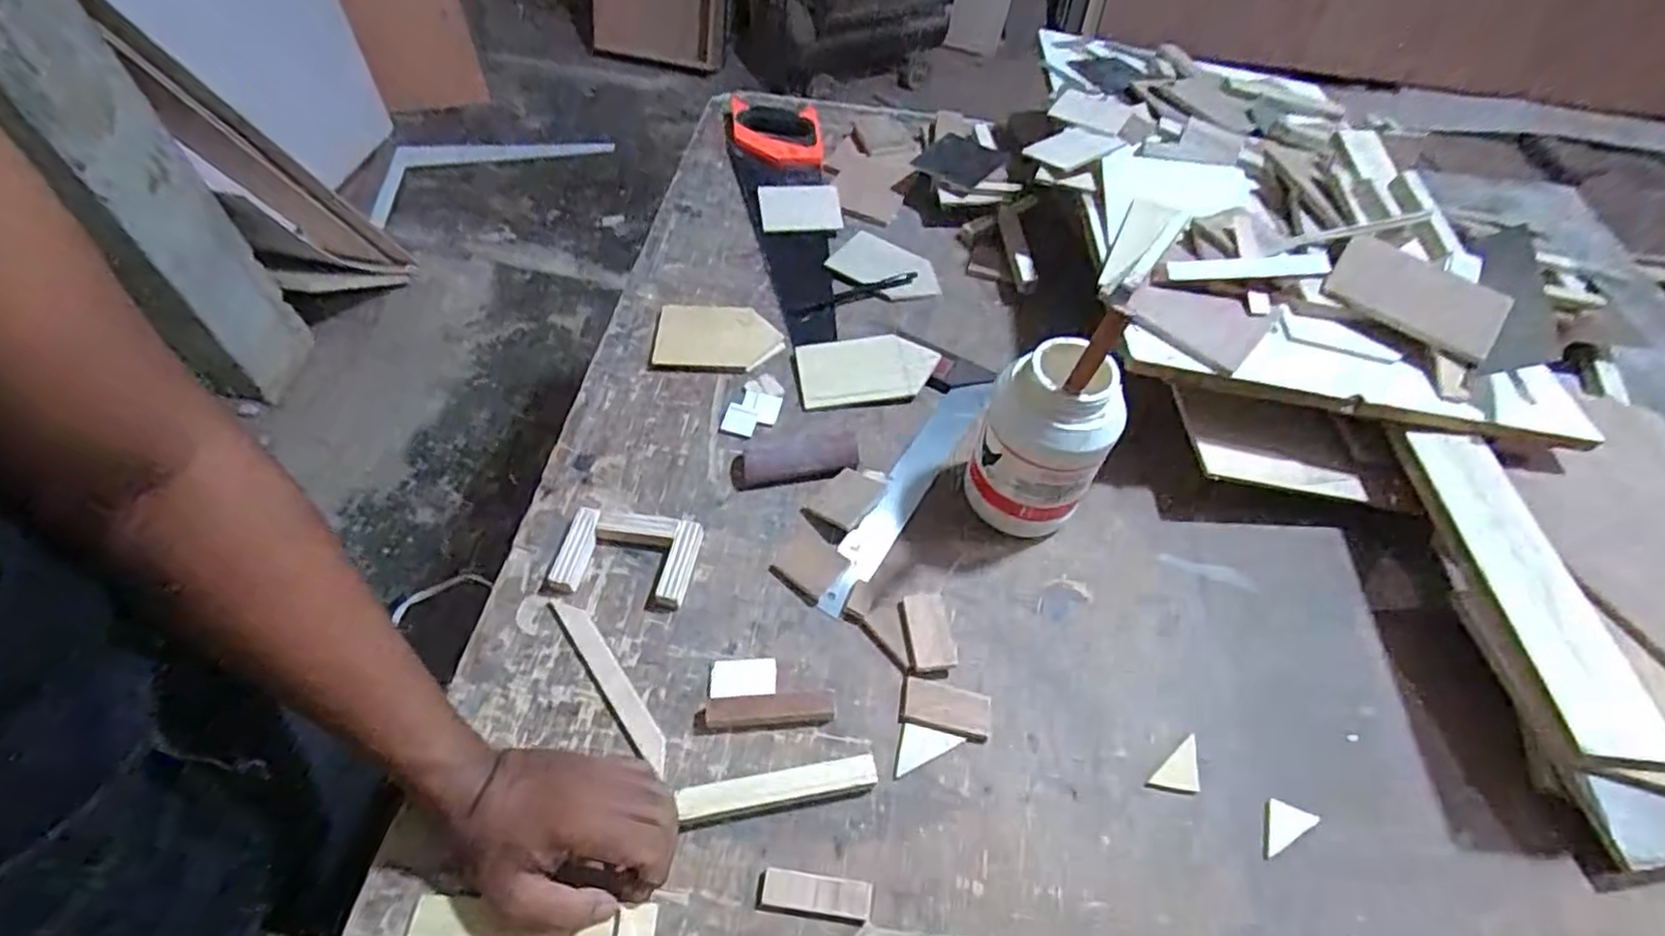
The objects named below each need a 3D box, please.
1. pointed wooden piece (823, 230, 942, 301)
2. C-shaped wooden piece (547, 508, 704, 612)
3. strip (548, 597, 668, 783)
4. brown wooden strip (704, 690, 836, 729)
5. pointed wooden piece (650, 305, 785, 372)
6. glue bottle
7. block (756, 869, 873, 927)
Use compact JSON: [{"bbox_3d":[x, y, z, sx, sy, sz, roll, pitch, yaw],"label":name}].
[{"bbox_3d":[0.062,-0.224,0.813,0.125,0.014,0.089,33,58,19],"label":"pointed wooden piece"},{"bbox_3d":[-0.163,0.070,0.572,0.105,0.021,0.067,9,54,3],"label":"C-shaped wooden piece"},{"bbox_3d":[-0.162,0.152,0.528,0.021,0.004,0.148,-31,61,-23],"label":"strip"},{"bbox_3d":[-0.043,0.168,0.505,0.088,0.017,0.020,-2,54,-5],"label":"brown wooden strip"},{"bbox_3d":[-0.115,-0.132,0.732,0.124,0.009,0.083,6,54,1],"label":"pointed wooden piece"},{"bbox_3d":[0.164,-0.022,0.575,0.096,0.160,0.085,26,56,14],"label":"glue bottle"},{"bbox_3d":[-0.011,0.266,0.450,0.068,0.007,0.024,8,54,2],"label":"block"}]

